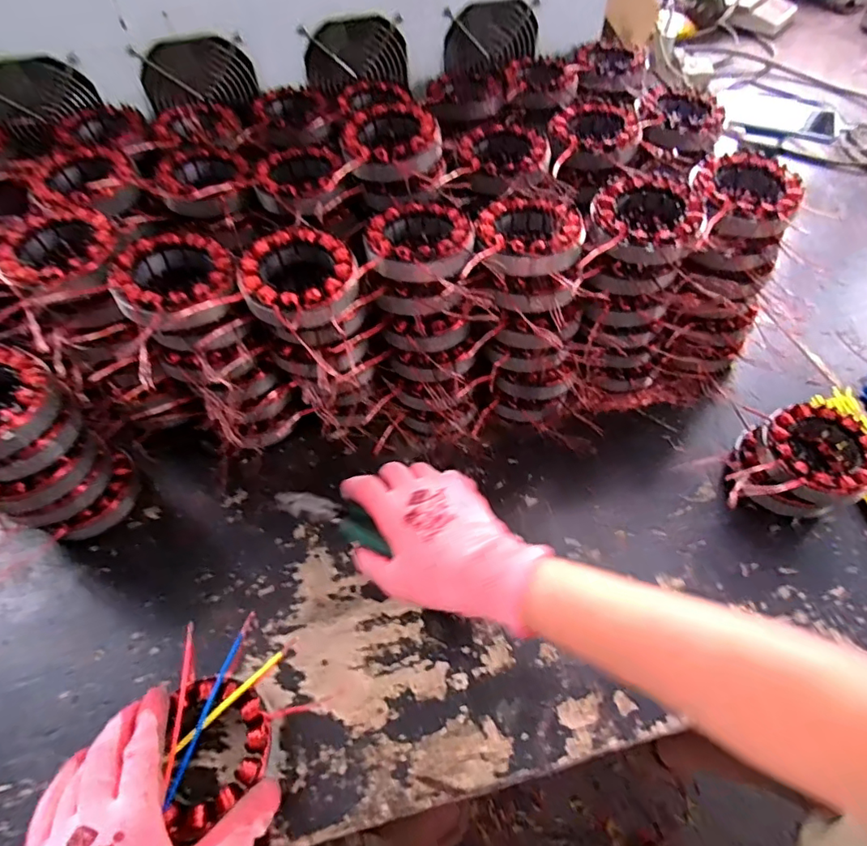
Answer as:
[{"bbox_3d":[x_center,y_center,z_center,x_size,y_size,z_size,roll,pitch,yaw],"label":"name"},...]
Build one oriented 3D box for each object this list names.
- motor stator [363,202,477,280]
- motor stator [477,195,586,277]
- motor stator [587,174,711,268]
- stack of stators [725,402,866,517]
[{"bbox_3d":[-0.010,-0.151,0.415,0.087,0.023,0.085,5,54,4],"label":"motor stator"},{"bbox_3d":[0.079,-0.152,0.424,0.083,0.033,0.086,9,55,7],"label":"motor stator"},{"bbox_3d":[0.176,-0.167,0.427,0.089,0.028,0.089,20,57,14],"label":"motor stator"},{"bbox_3d":[0.312,0.036,0.446,0.102,0.062,0.087,0,54,0],"label":"stack of stators"}]

